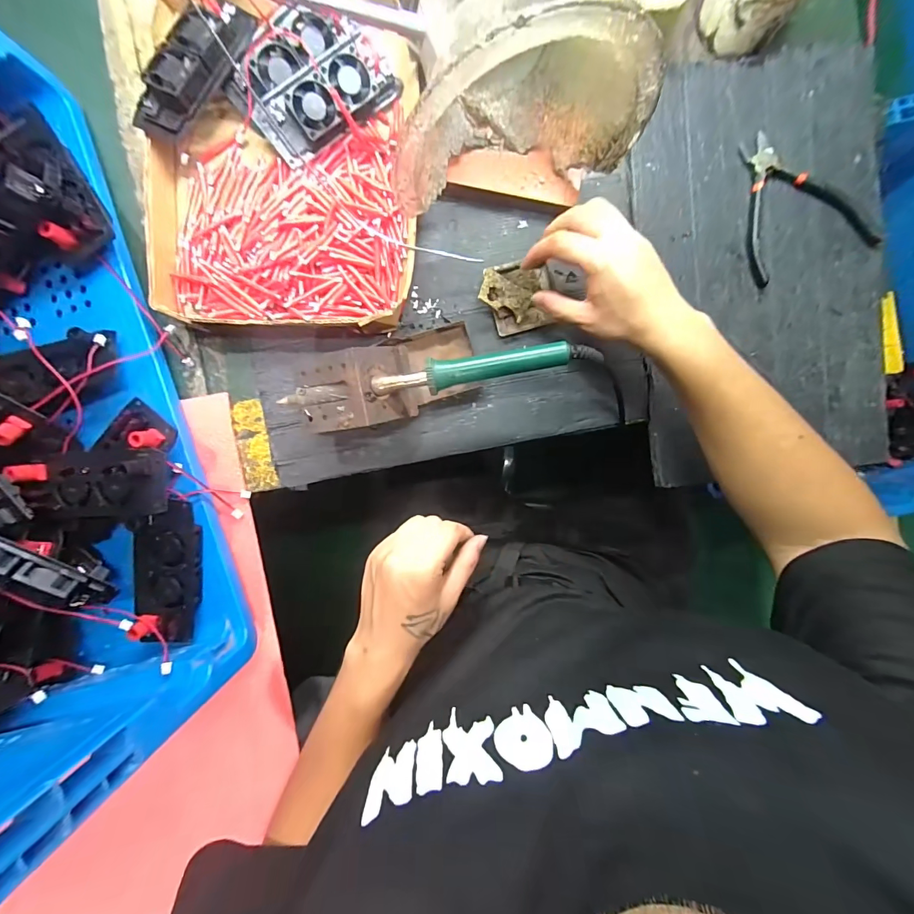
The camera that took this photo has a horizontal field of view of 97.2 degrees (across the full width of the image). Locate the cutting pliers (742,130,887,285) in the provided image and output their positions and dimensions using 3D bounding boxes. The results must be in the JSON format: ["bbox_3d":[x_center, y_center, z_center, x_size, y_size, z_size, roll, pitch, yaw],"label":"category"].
[{"bbox_3d":[0.353,-0.271,0.422,0.120,0.018,0.148,-21,93,-1],"label":"cutting pliers"}]

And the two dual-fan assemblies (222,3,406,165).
[{"bbox_3d":[-0.136,-0.349,0.378,0.129,0.028,0.096,-37,93,0],"label":"two dual-fan assemblies"}]

